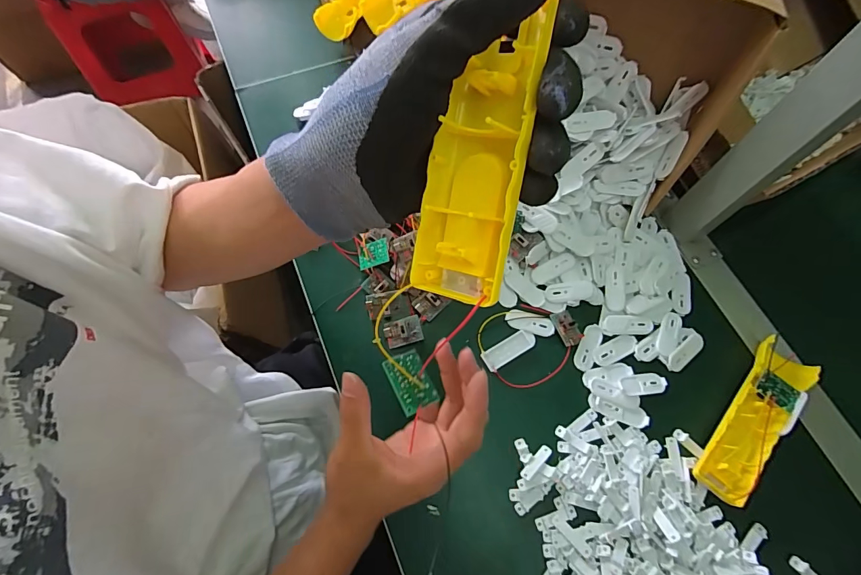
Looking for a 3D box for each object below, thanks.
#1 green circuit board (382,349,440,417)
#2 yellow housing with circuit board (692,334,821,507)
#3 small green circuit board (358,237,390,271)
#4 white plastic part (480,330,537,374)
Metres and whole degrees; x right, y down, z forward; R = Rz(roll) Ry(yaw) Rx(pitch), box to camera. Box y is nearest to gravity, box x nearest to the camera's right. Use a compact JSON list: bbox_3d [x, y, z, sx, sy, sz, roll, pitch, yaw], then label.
[{"bbox_3d":[-0.012,0.058,0.256,0.025,0.004,0.035,-20,75,-35],"label":"green circuit board"},{"bbox_3d":[0.296,0.121,0.383,0.049,0.031,0.157,40,71,13],"label":"yellow housing with circuit board"},{"bbox_3d":[-0.059,-0.034,0.430,0.035,0.004,0.025,-17,83,16],"label":"small green circuit board"},{"bbox_3d":[0.080,0.063,0.416,0.056,0.004,0.022,-27,71,-14],"label":"white plastic part"}]

